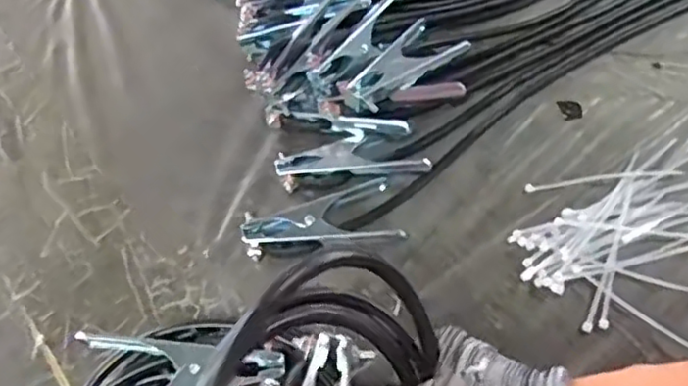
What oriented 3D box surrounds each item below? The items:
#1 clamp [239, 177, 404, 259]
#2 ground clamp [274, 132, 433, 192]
[{"bbox_3d":[-0.020,0.026,0.562,0.131,0.021,0.060,-13,61,-8],"label":"clamp"},{"bbox_3d":[0.006,-0.033,0.599,0.133,0.025,0.054,-9,61,-5],"label":"ground clamp"}]

